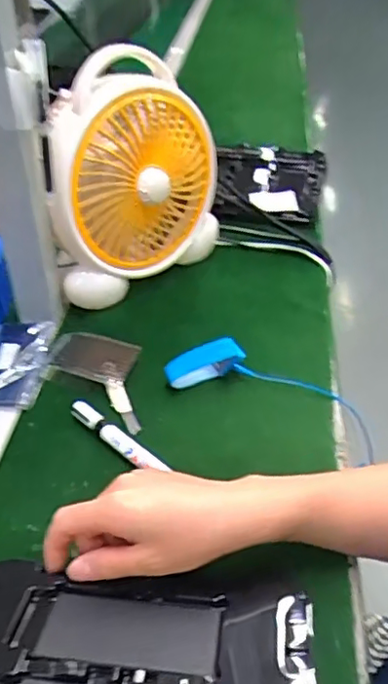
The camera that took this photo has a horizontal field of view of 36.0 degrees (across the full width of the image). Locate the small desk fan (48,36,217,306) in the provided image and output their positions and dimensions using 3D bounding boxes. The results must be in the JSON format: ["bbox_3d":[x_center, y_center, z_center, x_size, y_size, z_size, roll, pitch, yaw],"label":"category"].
[{"bbox_3d":[-0.071,-0.182,0.666,0.218,0.254,0.081,-27,47,-29],"label":"small desk fan"}]

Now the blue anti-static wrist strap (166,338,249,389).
[{"bbox_3d":[0.011,0.021,0.582,0.078,0.044,0.017,-8,40,-10],"label":"blue anti-static wrist strap"}]

